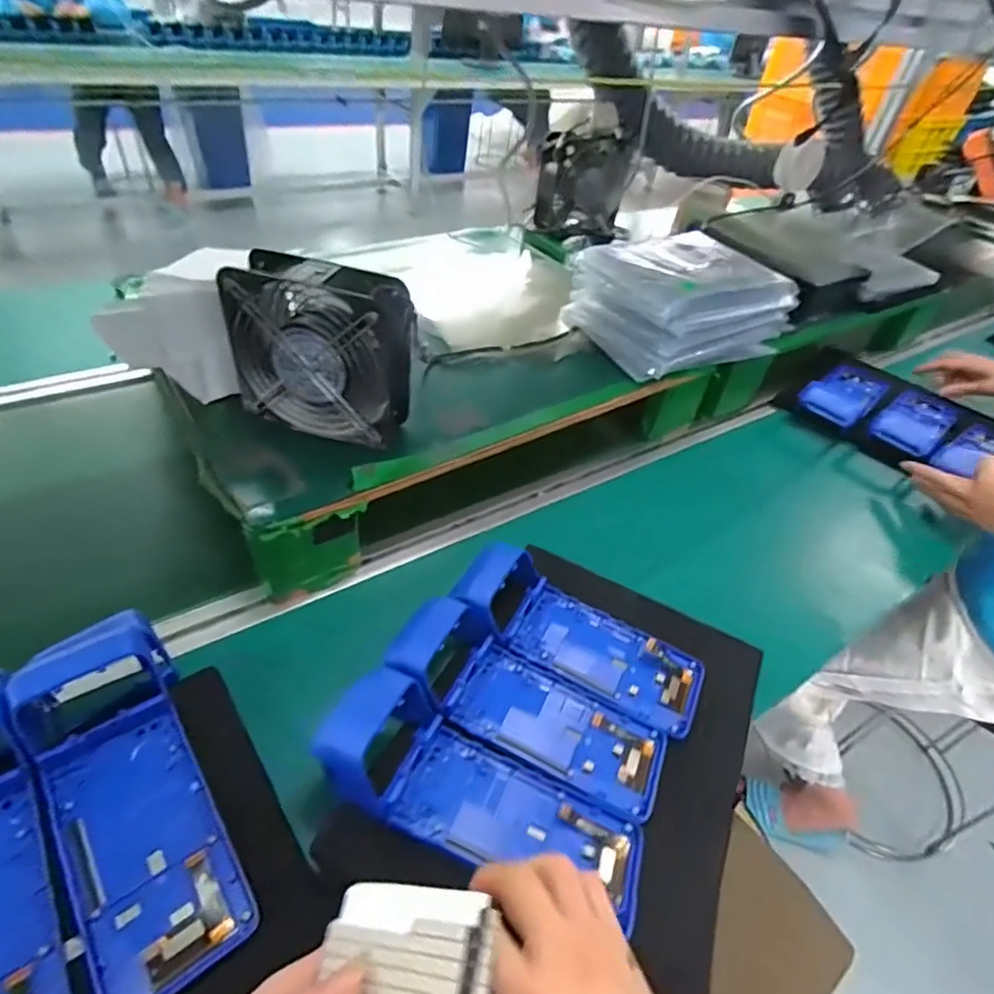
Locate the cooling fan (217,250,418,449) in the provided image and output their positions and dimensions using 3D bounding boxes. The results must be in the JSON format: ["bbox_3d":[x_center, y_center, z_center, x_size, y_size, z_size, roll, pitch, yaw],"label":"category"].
[{"bbox_3d":[-0.155,-0.129,0.515,0.153,0.144,0.063,17,46,9],"label":"cooling fan"}]

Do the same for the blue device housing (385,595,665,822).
[{"bbox_3d":[0.026,0.159,0.448,0.218,0.051,0.080,24,48,15],"label":"blue device housing"}]

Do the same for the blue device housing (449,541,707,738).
[{"bbox_3d":[0.075,0.117,0.507,0.222,0.046,0.084,24,48,15],"label":"blue device housing"}]

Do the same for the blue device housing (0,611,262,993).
[{"bbox_3d":[-0.240,0.183,0.369,0.087,0.065,0.242,-24,53,-27],"label":"blue device housing"}]

